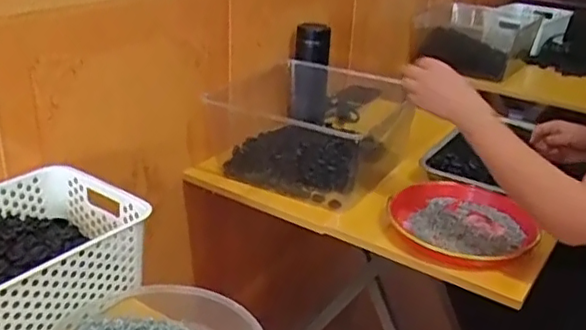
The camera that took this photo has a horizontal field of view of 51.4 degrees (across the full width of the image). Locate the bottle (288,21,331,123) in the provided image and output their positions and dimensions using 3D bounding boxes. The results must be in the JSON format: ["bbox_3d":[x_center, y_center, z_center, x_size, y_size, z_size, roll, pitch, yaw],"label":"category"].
[{"bbox_3d":[0.034,-0.183,1.224,0.074,0.187,0.074,4,26,1],"label":"bottle"}]

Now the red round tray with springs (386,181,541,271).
[{"bbox_3d":[0.246,0.092,0.918,0.216,0.031,0.210,20,30,30],"label":"red round tray with springs"}]

